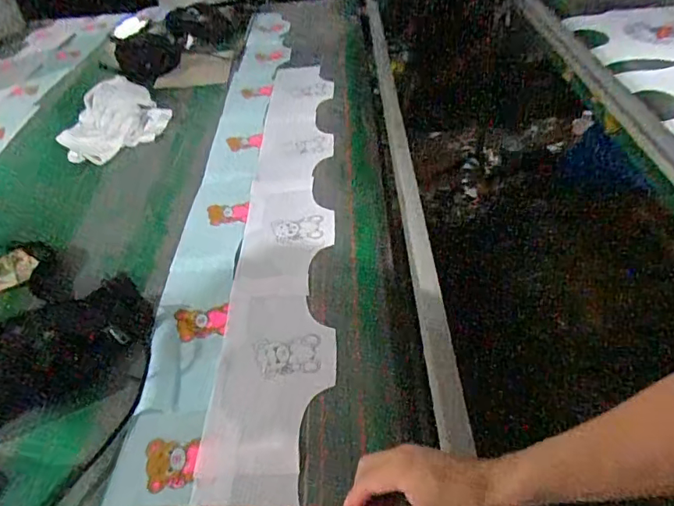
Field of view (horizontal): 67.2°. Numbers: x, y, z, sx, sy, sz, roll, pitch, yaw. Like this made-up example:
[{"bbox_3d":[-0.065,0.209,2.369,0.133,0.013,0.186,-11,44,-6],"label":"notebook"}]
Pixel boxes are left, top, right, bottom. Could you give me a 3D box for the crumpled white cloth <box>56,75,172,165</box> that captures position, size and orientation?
[{"bbox_3d":[-0.512,-0.303,1.142,0.245,0.065,0.229,-35,50,-30],"label":"crumpled white cloth"}]

